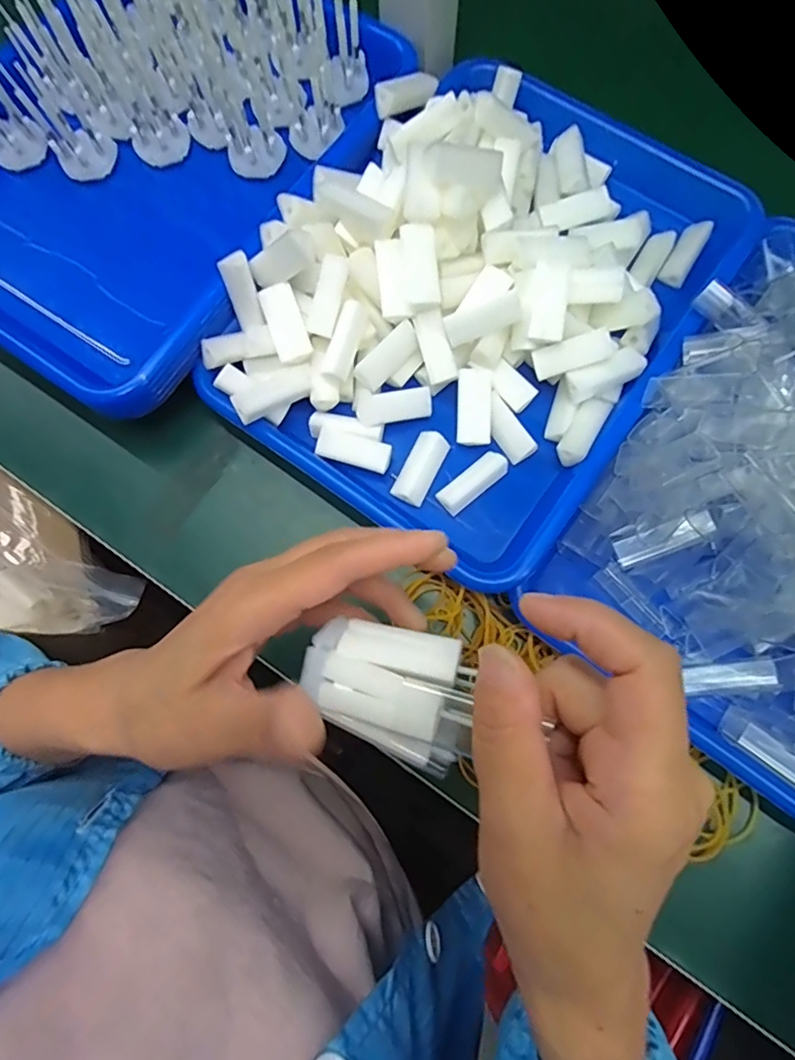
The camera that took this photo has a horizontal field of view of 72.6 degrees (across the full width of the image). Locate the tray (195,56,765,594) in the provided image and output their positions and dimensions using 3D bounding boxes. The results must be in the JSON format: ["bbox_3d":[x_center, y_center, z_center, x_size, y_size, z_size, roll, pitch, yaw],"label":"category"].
[{"bbox_3d":[0.055,-0.155,0.342,0.243,0.069,0.324,35,79,8],"label":"tray"}]

